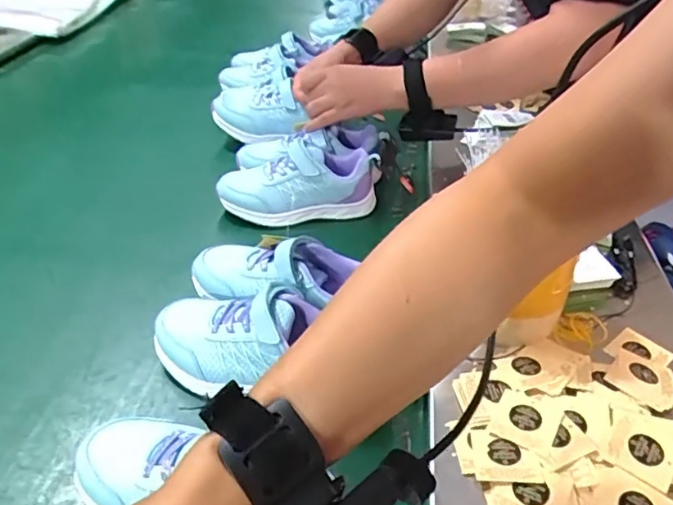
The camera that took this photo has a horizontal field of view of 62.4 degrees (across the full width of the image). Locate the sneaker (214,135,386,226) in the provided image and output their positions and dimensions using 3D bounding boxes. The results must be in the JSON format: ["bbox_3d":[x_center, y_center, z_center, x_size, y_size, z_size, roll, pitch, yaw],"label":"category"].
[{"bbox_3d":[-0.040,-0.088,0.671,0.200,0.073,0.090,-4,36,-15],"label":"sneaker"}]

